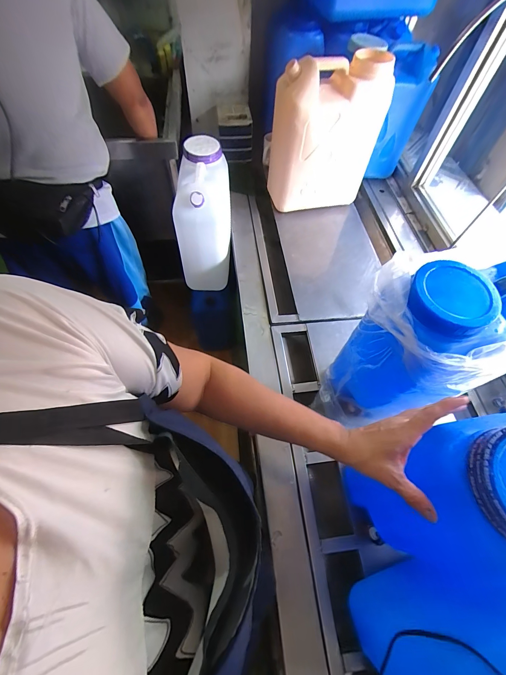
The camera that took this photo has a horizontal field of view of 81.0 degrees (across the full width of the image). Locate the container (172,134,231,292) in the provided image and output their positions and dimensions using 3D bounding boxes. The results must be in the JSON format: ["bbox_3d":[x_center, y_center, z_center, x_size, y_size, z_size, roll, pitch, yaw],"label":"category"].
[{"bbox_3d":[-0.170,-0.420,1.062,0.172,0.398,0.293,-1,60,-2],"label":"container"}]

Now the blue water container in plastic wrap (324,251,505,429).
[{"bbox_3d":[0.336,0.019,0.583,0.300,0.367,0.183,-10,60,-7],"label":"blue water container in plastic wrap"}]

